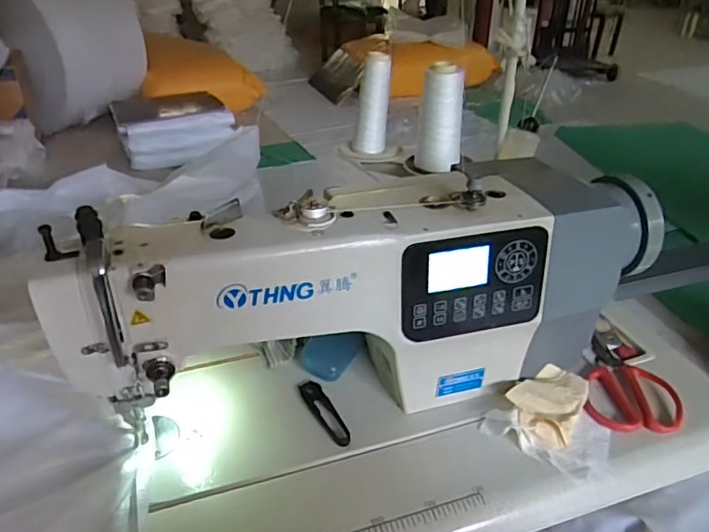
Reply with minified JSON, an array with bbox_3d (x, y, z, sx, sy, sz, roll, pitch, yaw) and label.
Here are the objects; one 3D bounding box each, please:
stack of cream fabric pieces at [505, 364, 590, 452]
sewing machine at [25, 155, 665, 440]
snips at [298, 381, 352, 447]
[{"bbox_3d":[0.209,0.153,0.611,0.070,0.026,0.115,20,38,26],"label":"stack of cream fabric pieces"},{"bbox_3d":[0.007,0.042,0.573,0.547,0.240,0.128,-9,35,-15],"label":"sewing machine"},{"bbox_3d":[-0.034,0.155,0.606,0.024,0.009,0.102,-15,37,-23],"label":"snips"}]

